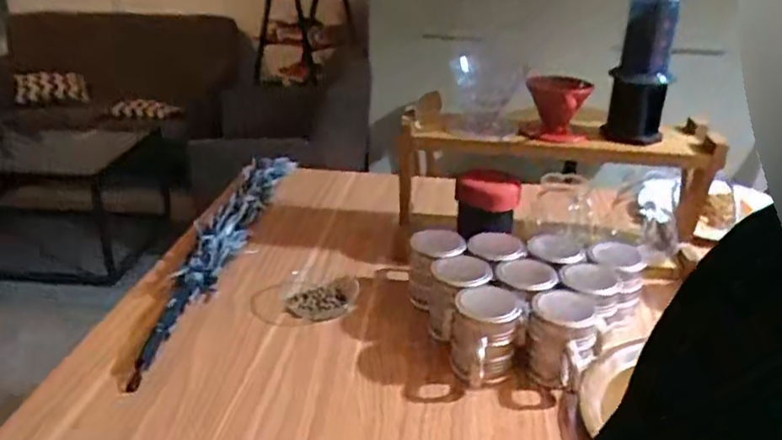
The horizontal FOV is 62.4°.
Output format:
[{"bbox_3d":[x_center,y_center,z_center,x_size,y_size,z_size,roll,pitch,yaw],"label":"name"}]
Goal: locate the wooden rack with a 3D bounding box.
[{"bbox_3d":[0.230,-0.052,0.946,0.436,0.210,0.100,2,26,1],"label":"wooden rack"}]

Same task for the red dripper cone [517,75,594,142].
[{"bbox_3d":[0.232,-0.165,0.915,0.093,0.091,0.088,6,26,9],"label":"red dripper cone"}]

